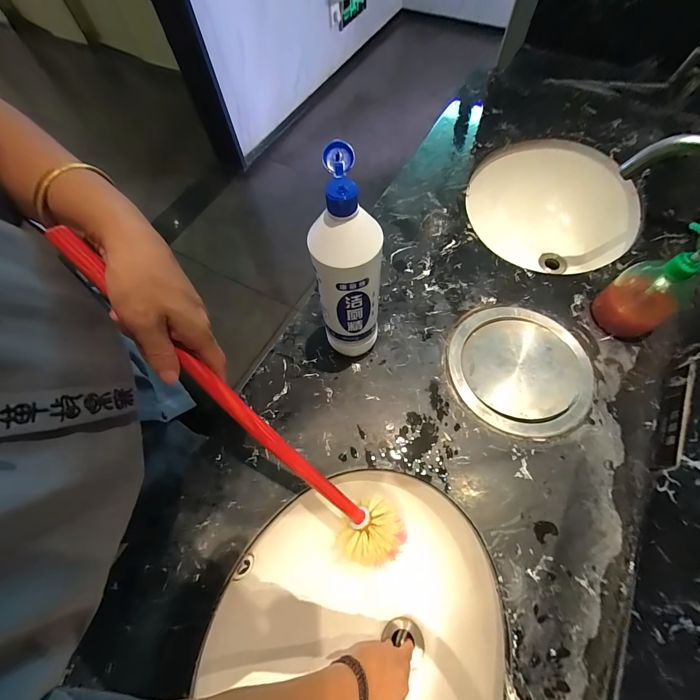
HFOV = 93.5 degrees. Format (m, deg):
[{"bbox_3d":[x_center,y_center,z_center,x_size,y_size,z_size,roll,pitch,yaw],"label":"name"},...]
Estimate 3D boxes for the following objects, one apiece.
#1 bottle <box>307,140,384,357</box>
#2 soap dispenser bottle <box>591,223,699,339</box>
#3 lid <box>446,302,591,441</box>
[{"bbox_3d":[-0.002,-0.087,0.381,0.069,0.246,0.077,-3,64,1],"label":"bottle"},{"bbox_3d":[0.425,-0.092,0.447,0.075,0.158,0.084,-35,68,-14],"label":"soap dispenser bottle"},{"bbox_3d":[0.249,0.024,0.485,0.191,0.007,0.199,-1,64,2],"label":"lid"}]

